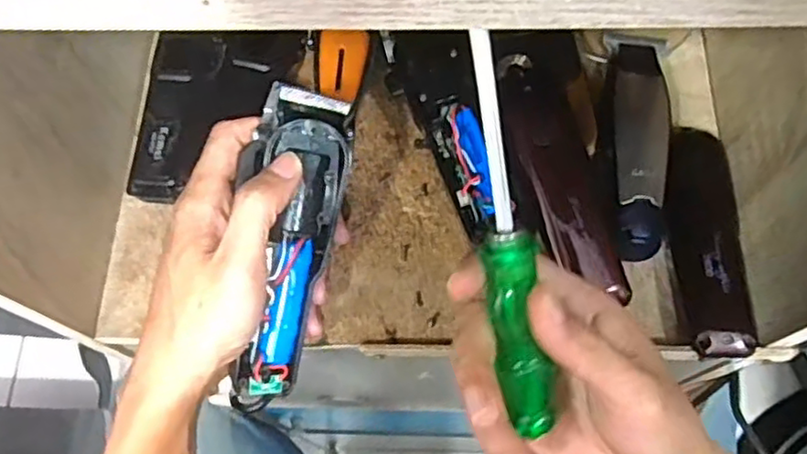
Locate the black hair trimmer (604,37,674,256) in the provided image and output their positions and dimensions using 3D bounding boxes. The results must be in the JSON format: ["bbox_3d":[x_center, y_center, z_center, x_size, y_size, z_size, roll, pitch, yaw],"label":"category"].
[{"bbox_3d":[0.141,-0.049,0.407,0.036,0.032,0.130,0,69,2],"label":"black hair trimmer"}]

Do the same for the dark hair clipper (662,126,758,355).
[{"bbox_3d":[0.176,0.003,0.401,0.046,0.027,0.143,1,69,2],"label":"dark hair clipper"}]

